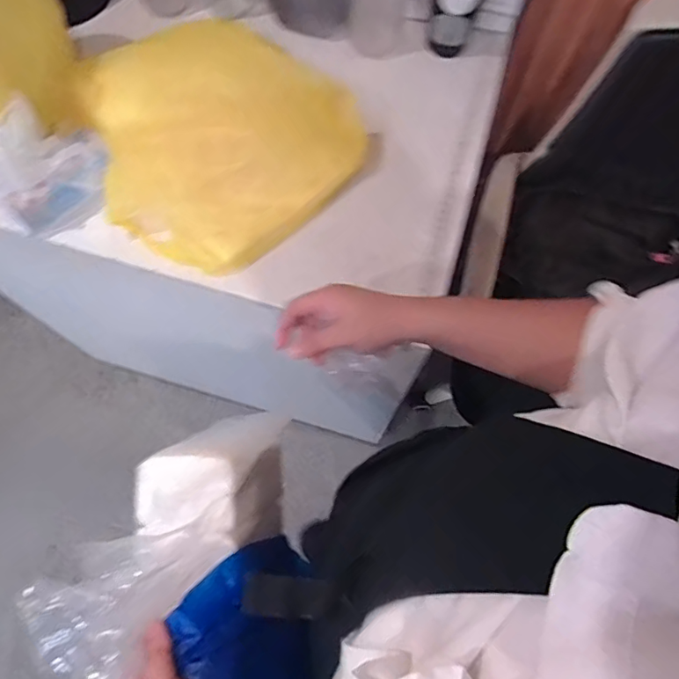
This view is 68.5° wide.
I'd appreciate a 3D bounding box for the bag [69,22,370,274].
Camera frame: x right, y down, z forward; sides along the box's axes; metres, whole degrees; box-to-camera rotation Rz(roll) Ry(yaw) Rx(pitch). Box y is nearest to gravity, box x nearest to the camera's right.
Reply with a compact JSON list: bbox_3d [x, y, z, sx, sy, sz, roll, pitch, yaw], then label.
[{"bbox_3d":[-0.163,-0.245,0.596,0.307,0.095,0.267,36,73,12],"label":"bag"}]

